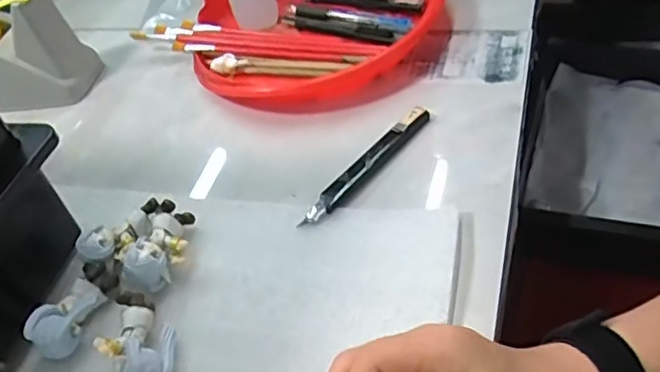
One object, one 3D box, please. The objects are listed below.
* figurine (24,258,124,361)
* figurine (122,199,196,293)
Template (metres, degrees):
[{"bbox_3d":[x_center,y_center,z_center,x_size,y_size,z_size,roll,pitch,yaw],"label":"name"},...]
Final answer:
[{"bbox_3d":[-0.162,0.077,0.396,0.029,0.024,0.071,13,49,17],"label":"figurine"},{"bbox_3d":[-0.112,0.040,0.413,0.032,0.026,0.066,3,47,9],"label":"figurine"}]

